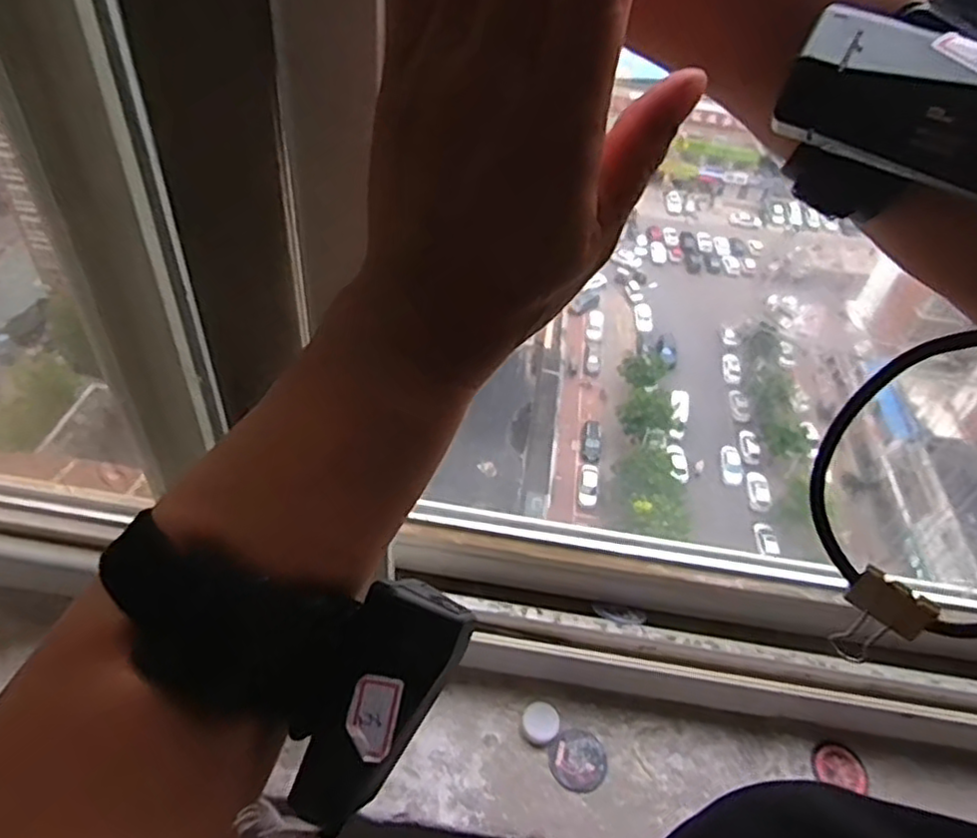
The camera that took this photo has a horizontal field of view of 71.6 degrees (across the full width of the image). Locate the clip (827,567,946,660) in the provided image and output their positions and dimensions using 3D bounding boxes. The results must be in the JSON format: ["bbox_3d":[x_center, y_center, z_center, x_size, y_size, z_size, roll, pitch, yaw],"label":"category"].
[{"bbox_3d":[0.137,0.070,0.238,0.019,0.029,0.025,-28,55,-31],"label":"clip"}]

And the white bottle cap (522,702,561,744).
[{"bbox_3d":[0.042,0.243,0.543,0.030,0.008,0.029,4,45,-4],"label":"white bottle cap"}]

